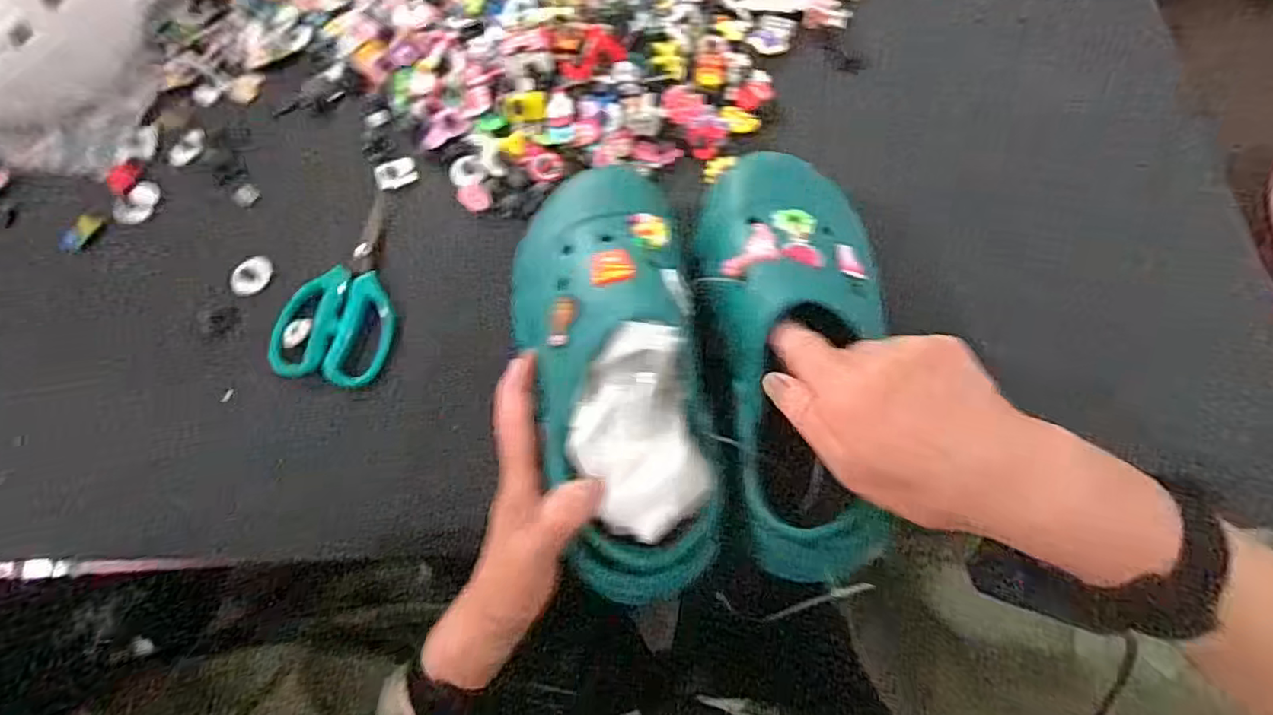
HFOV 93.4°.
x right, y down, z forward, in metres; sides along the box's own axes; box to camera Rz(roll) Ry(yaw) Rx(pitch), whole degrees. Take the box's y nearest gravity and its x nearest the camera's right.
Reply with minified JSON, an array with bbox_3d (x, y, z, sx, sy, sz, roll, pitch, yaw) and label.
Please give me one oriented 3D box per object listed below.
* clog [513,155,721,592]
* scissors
[{"bbox_3d":[-0.019,0.000,0.333,0.101,0.082,0.249,-11,68,-3],"label":"clog"},{"bbox_3d":[-0.213,-0.052,0.436,0.078,0.013,0.143,9,73,3],"label":"scissors"}]

